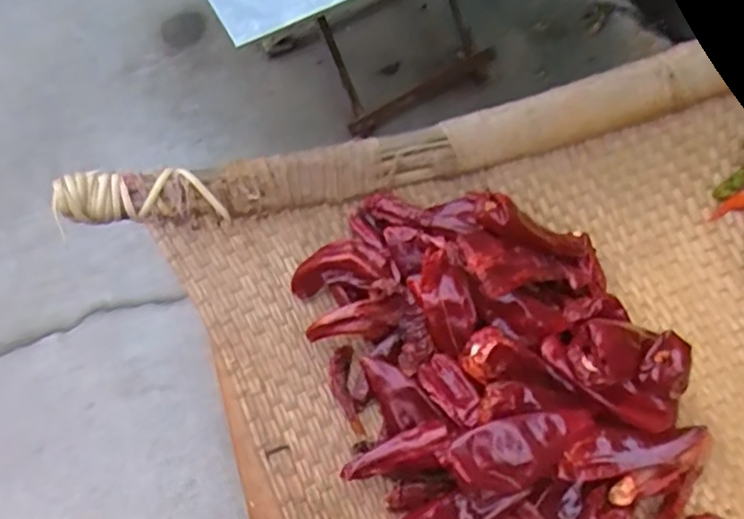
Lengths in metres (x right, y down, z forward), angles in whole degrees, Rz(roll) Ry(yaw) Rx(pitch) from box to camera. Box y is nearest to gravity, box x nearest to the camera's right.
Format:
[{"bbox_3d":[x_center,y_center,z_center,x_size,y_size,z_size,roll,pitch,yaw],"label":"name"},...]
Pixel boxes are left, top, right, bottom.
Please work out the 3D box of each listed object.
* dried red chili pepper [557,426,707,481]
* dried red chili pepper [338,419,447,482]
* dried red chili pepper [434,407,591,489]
[{"bbox_3d":[0.155,0.114,0.373,0.087,0.012,0.023,-10,60,-1],"label":"dried red chili pepper"},{"bbox_3d":[0.013,0.115,0.374,0.066,0.015,0.019,-16,60,-5],"label":"dried red chili pepper"},{"bbox_3d":[0.083,0.112,0.360,0.084,0.028,0.035,-9,60,-1],"label":"dried red chili pepper"}]

